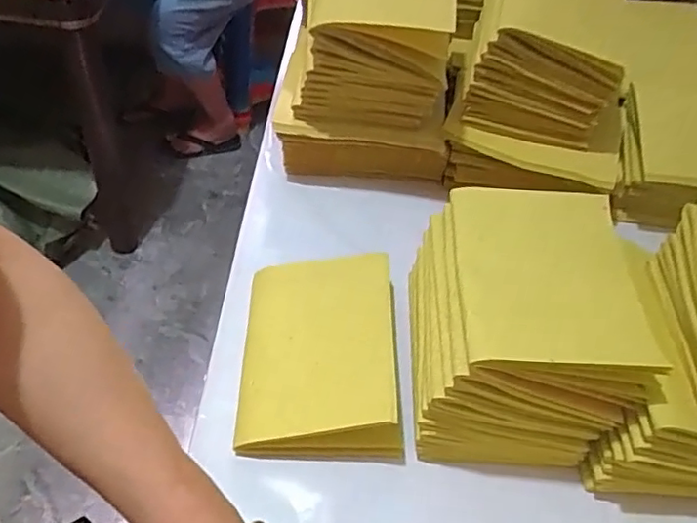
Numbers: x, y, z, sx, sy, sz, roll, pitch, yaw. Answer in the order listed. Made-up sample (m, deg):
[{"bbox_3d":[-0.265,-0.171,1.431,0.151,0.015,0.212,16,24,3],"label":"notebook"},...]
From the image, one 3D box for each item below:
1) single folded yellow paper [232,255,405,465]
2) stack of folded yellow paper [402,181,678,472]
[{"bbox_3d":[-0.020,0.059,0.457,0.115,0.046,0.164,3,49,-4],"label":"single folded yellow paper"},{"bbox_3d":[0.116,0.038,0.433,0.129,0.126,0.163,5,49,-2],"label":"stack of folded yellow paper"}]

